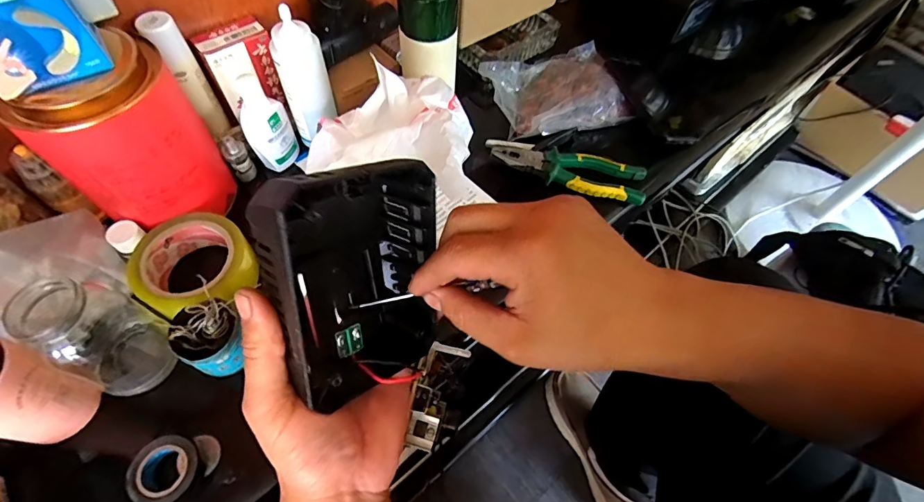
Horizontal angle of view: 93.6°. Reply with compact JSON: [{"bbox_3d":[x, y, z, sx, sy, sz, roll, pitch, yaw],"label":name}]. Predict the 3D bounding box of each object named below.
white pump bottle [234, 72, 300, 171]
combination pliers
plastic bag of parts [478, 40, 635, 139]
[{"bbox_3d":[-0.222,-0.143,0.495,0.051,0.112,0.032,-25,63,-16],"label":"white pump bottle"},{"bbox_3d":[0.130,-0.104,0.547,0.200,0.022,0.051,15,60,6],"label":"combination pliers"},{"bbox_3d":[0.135,-0.224,0.584,0.212,0.043,0.146,-23,63,-15],"label":"plastic bag of parts"}]

